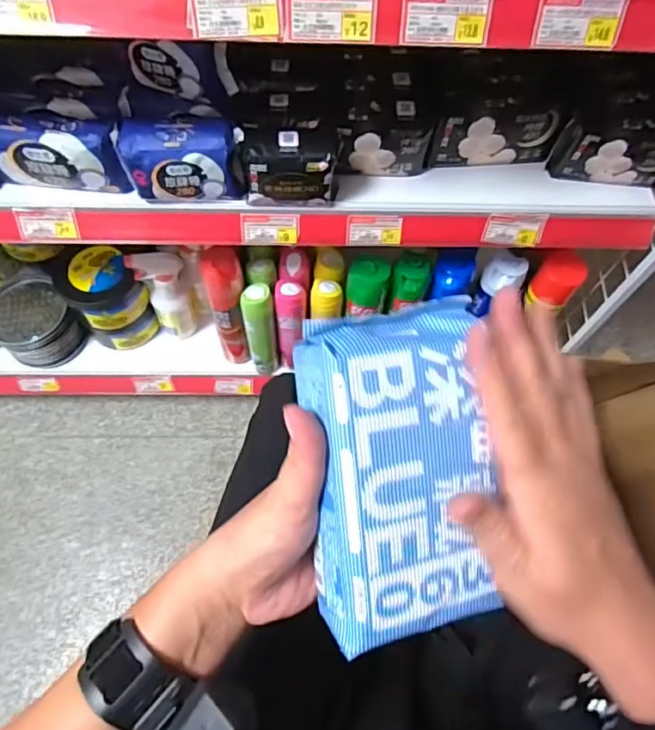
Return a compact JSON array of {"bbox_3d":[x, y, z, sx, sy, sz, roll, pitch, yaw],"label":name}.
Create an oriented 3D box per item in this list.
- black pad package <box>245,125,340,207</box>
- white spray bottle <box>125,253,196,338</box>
[{"bbox_3d":[-0.042,-0.237,0.635,0.104,0.081,0.062,-1,65,-2],"label":"black pad package"},{"bbox_3d":[-0.274,-0.119,0.932,0.076,0.200,0.066,-23,68,-12],"label":"white spray bottle"}]

